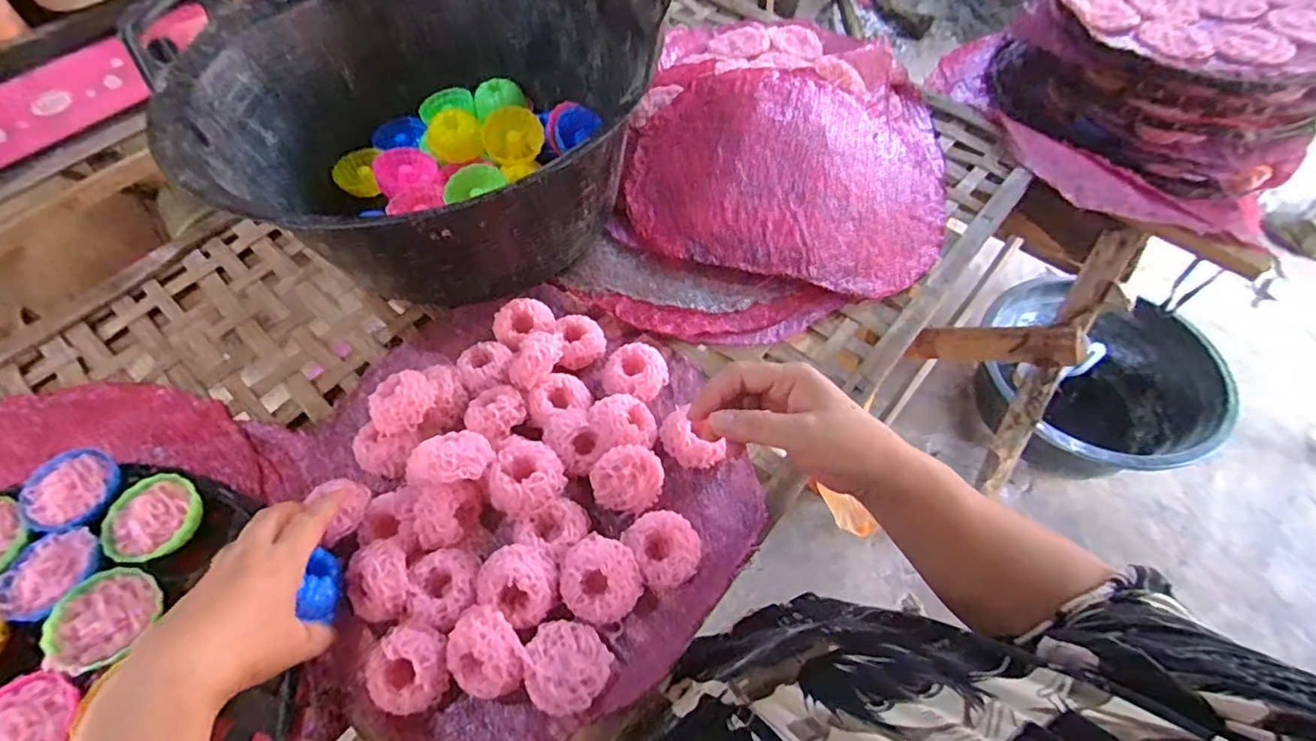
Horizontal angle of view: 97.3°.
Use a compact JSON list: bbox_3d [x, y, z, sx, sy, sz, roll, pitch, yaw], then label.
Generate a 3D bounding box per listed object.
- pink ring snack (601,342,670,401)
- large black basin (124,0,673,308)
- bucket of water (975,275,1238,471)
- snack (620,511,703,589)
[{"bbox_3d":[-0.020,0.002,0.481,0.054,0.023,0.044,6,58,7],"label":"pink ring snack"},{"bbox_3d":[-0.209,-0.245,0.566,0.383,0.158,0.364,-2,58,2],"label":"large black basin"},{"bbox_3d":[1.058,0.036,1.412,0.516,0.237,0.538,-2,58,2],"label":"bucket of water"},{"bbox_3d":[0.005,0.122,0.403,0.046,0.022,0.049,-2,58,2],"label":"snack"}]

